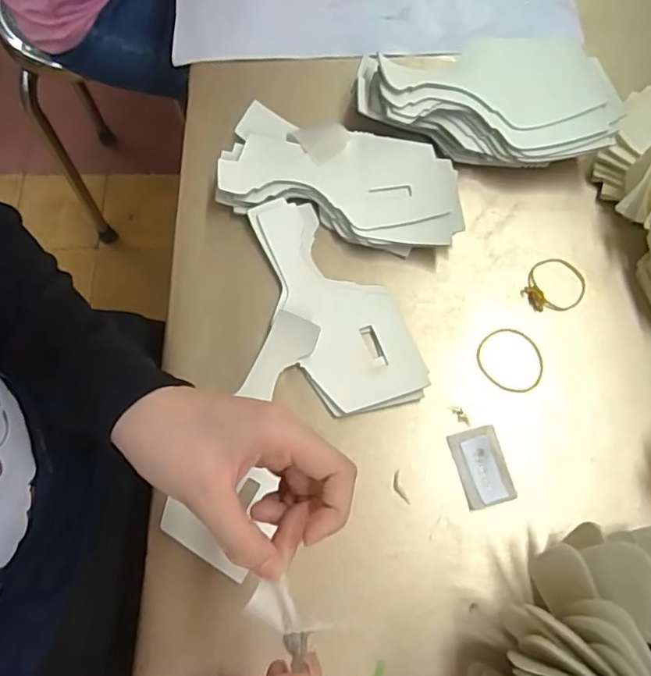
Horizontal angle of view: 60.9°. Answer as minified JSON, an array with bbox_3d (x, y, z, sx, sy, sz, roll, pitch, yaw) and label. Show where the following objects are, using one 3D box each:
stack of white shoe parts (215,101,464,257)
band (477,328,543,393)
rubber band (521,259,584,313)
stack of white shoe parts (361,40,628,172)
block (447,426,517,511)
[{"bbox_3d":[0.014,-0.131,0.463,0.195,0.025,0.097,15,73,6],"label":"stack of white shoe parts"},{"bbox_3d":[0.143,0.017,0.425,0.048,0.004,0.052,0,72,1],"label":"band"},{"bbox_3d":[0.186,-0.041,0.446,0.045,0.009,0.050,27,75,10],"label":"rubber band"},{"bbox_3d":[0.133,-0.204,0.473,0.208,0.044,0.113,7,72,3],"label":"stack of white shoe parts"},{"bbox_3d":[0.113,0.093,0.398,0.034,0.006,0.053,-14,72,-3],"label":"block"}]

